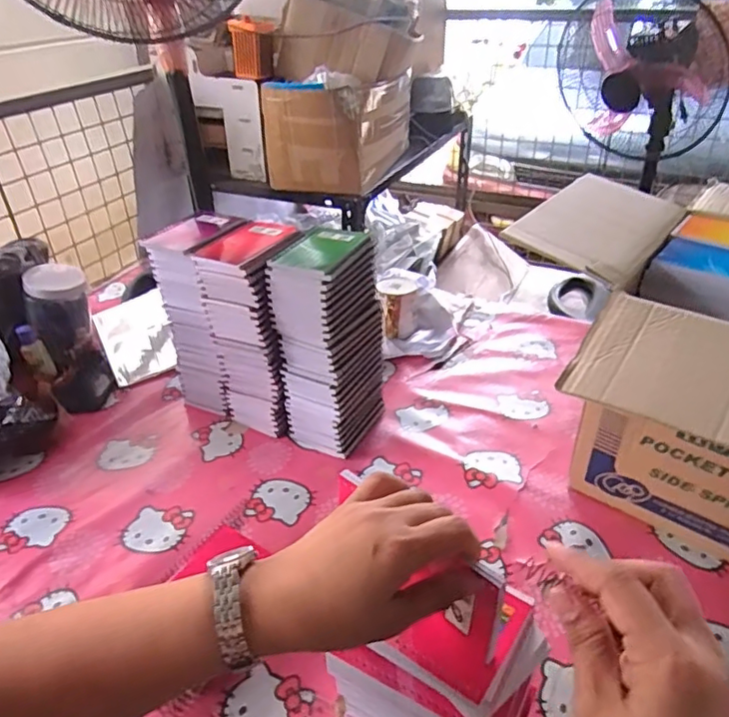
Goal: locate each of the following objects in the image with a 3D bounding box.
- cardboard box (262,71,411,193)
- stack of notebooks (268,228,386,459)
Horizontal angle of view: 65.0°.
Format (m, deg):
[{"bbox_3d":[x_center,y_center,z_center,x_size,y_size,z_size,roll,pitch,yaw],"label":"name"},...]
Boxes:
[{"bbox_3d":[-0.051,-0.537,1.316,0.226,0.204,0.358,12,37,21],"label":"cardboard box"},{"bbox_3d":[-0.046,-0.017,0.800,0.105,0.280,0.133,13,37,22],"label":"stack of notebooks"}]

